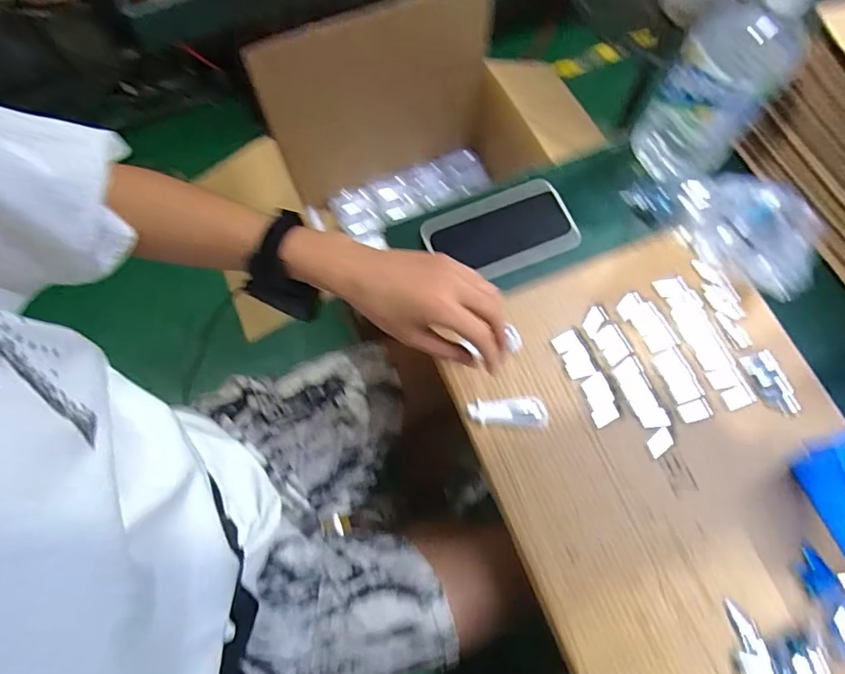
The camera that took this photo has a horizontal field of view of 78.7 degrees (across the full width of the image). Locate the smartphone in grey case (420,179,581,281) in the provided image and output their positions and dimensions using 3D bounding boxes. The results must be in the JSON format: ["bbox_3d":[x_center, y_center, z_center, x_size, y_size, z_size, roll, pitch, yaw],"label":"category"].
[{"bbox_3d":[0.090,-0.121,0.598,0.165,0.014,0.097,-20,72,-5],"label":"smartphone in grey case"}]

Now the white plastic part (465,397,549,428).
[{"bbox_3d":[0.088,0.078,0.537,0.081,0.007,0.030,2,71,2],"label":"white plastic part"}]

